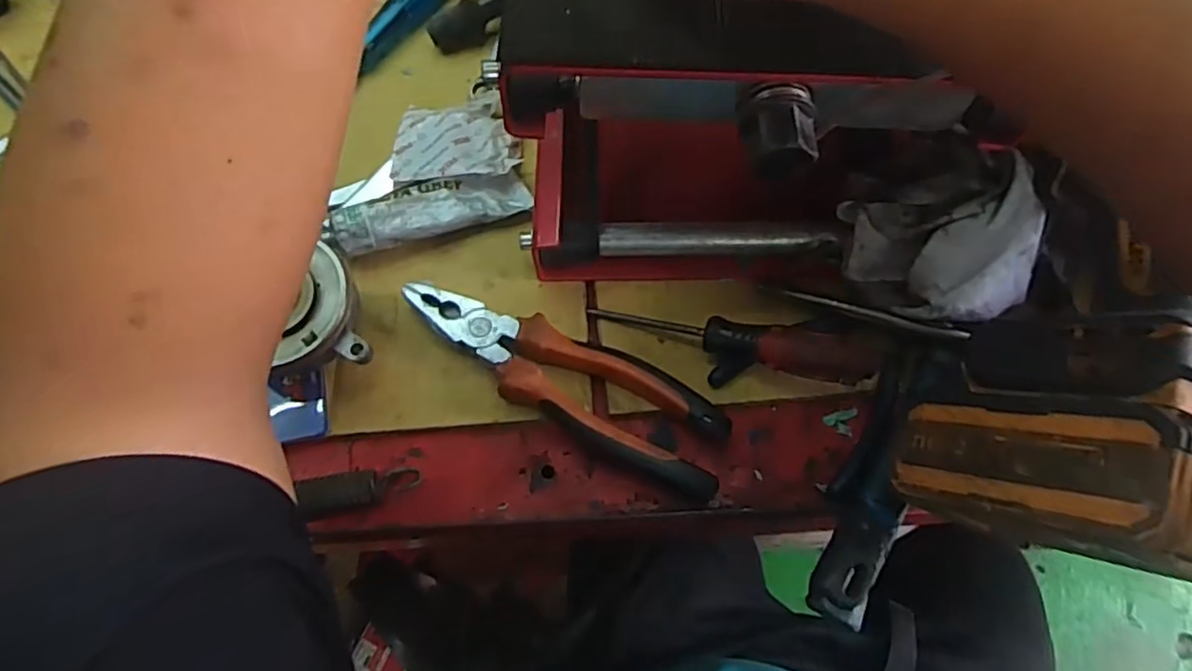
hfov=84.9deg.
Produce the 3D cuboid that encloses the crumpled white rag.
[{"bbox_3d":[0.180,-0.037,0.336,0.079,0.064,0.065,-5,64,-1],"label":"crumpled white rag"}]

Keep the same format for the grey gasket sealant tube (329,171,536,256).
[{"bbox_3d":[-0.100,-0.080,0.399,0.116,0.025,0.034,-20,65,-8],"label":"grey gasket sealant tube"}]

